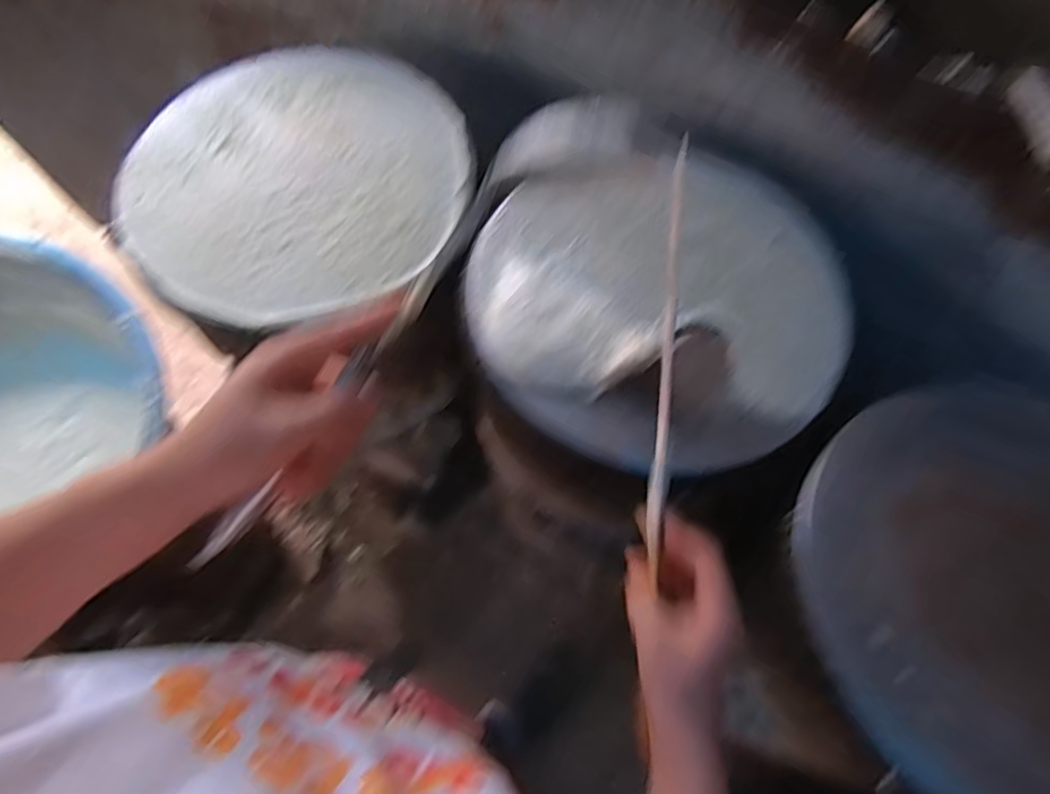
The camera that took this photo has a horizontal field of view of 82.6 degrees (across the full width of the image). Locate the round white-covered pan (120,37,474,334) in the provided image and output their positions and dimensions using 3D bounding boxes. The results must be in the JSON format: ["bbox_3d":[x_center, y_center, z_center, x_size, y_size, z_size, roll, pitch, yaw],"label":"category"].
[{"bbox_3d":[-0.246,-0.246,0.654,0.351,0.023,0.353,1,69,-2],"label":"round white-covered pan"}]

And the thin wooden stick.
[{"bbox_3d":[0.106,-0.040,0.446,0.011,0.016,0.315,7,80,0],"label":"thin wooden stick"}]

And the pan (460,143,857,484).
[{"bbox_3d":[0.134,-0.110,0.587,0.358,0.041,0.363,1,69,-2],"label":"pan"}]

